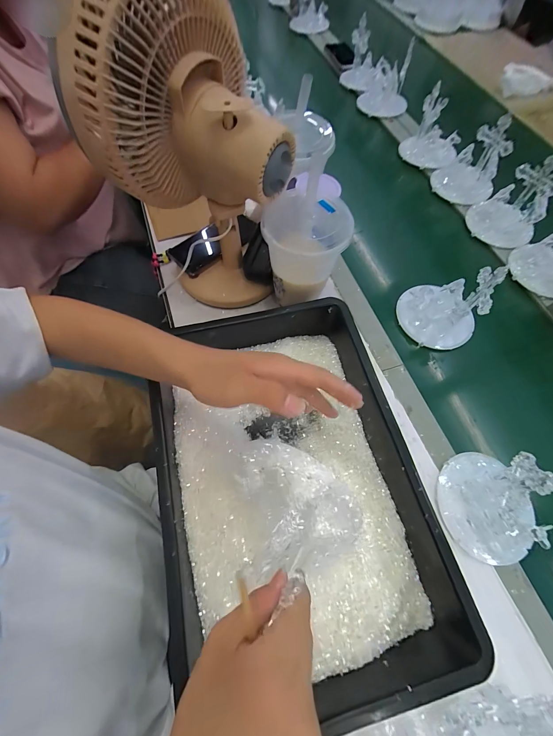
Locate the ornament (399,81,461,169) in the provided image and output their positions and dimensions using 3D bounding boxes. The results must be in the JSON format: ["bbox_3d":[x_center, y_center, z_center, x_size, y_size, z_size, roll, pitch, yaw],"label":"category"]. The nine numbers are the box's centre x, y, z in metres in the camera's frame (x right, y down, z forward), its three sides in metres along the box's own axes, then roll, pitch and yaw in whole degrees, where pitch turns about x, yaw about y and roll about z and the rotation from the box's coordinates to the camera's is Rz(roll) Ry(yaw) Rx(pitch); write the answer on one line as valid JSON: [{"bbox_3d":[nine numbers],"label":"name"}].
[{"bbox_3d":[0.360,-0.535,0.662,0.127,0.105,0.095,27,68,10],"label":"ornament"}]

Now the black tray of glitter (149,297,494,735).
[{"bbox_3d":[0.020,0.126,0.357,0.274,0.091,0.403,-11,67,-7],"label":"black tray of glitter"}]

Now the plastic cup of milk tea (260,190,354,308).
[{"bbox_3d":[0.037,-0.157,0.423,0.113,0.135,0.108,4,66,0],"label":"plastic cup of milk tea"}]

